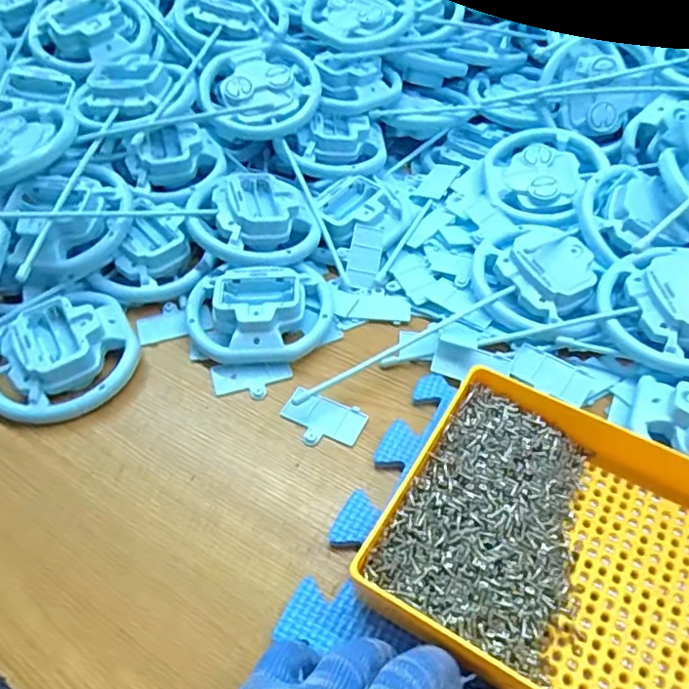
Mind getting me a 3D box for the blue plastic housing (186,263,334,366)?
[{"bbox_3d":[-0.062,-0.027,0.418,0.102,0.033,0.088,-1,49,-1],"label":"blue plastic housing"}]

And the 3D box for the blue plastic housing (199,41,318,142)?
[{"bbox_3d":[-0.076,-0.228,0.519,0.103,0.033,0.099,-10,70,-8],"label":"blue plastic housing"}]

